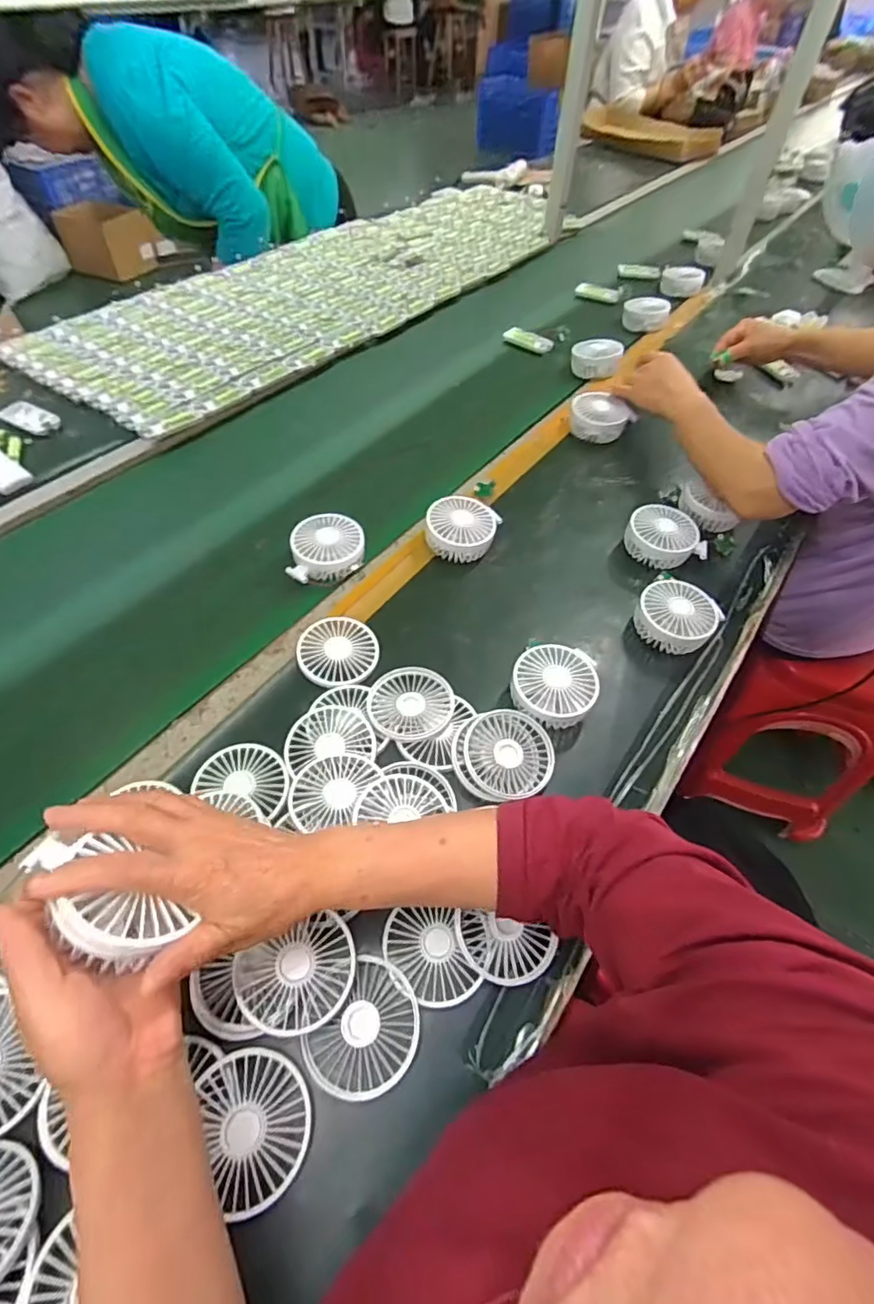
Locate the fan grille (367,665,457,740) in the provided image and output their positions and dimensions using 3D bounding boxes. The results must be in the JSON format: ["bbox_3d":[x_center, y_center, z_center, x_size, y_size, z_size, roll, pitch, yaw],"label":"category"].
[{"bbox_3d":[-0.027,0.051,0.578,0.086,0.010,0.085,1,54,-2],"label":"fan grille"}]

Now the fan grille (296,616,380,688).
[{"bbox_3d":[-0.110,-0.002,0.616,0.086,0.011,0.089,1,54,-2],"label":"fan grille"}]

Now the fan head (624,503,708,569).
[{"bbox_3d":[0.301,-0.149,0.729,0.079,0.043,0.100,-34,63,-24],"label":"fan head"}]

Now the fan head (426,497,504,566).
[{"bbox_3d":[0.032,-0.158,0.715,0.091,0.044,0.077,12,54,5],"label":"fan head"}]

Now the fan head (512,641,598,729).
[{"bbox_3d":[0.123,0.034,0.586,0.084,0.033,0.094,17,55,9],"label":"fan head"}]

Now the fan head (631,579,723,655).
[{"bbox_3d":[0.284,-0.041,0.653,0.084,0.041,0.085,1,54,-2],"label":"fan head"}]

